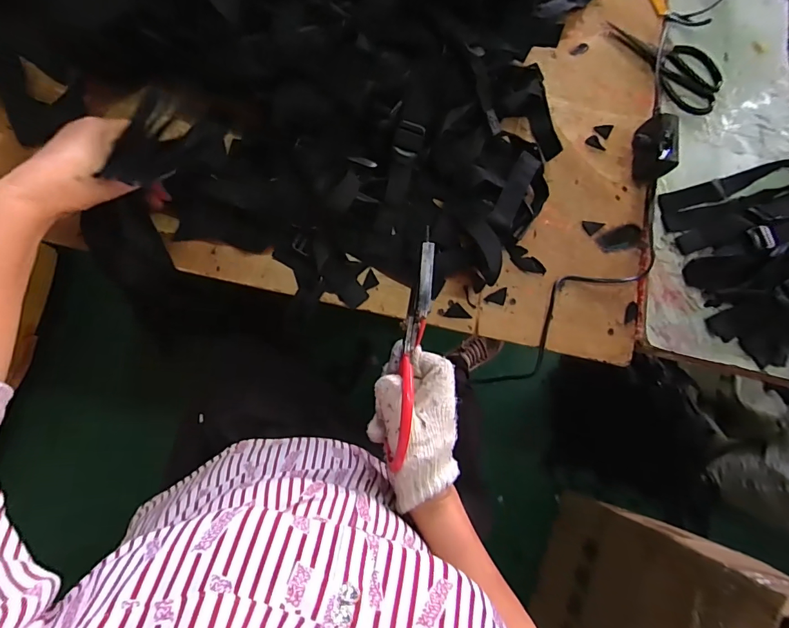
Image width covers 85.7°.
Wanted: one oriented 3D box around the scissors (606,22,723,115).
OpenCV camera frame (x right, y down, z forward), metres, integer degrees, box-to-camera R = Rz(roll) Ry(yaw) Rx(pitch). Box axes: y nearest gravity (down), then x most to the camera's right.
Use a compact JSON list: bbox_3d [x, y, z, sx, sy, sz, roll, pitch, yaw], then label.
[{"bbox_3d":[0.365,-0.338,0.560,0.069,0.020,0.169,-41,91,-13],"label":"scissors"}]

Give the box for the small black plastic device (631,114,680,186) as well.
[{"bbox_3d":[0.320,-0.205,0.529,0.038,0.047,0.079,3,85,-10],"label":"small black plastic device"}]

